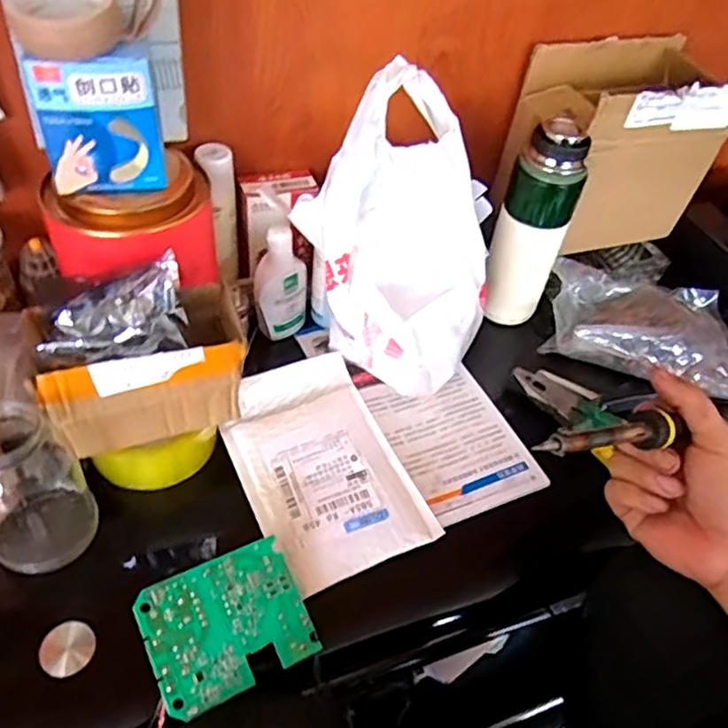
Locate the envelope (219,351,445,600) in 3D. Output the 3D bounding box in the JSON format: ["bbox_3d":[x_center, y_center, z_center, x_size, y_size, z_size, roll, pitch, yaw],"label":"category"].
[{"bbox_3d":[-0.036,0.080,0.524,0.122,0.021,0.194,-17,51,-21],"label":"envelope"}]

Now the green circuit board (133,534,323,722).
[{"bbox_3d":[-0.089,0.169,0.418,0.100,0.004,0.082,-18,68,-27],"label":"green circuit board"}]

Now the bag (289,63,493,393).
[{"bbox_3d":[0.036,-0.105,0.540,0.146,0.224,0.124,19,48,12],"label":"bag"}]

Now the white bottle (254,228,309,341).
[{"bbox_3d":[-0.078,-0.078,0.609,0.048,0.114,0.035,1,46,-5],"label":"white bottle"}]

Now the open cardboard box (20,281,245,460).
[{"bbox_3d":[-0.165,0.004,0.483,0.145,0.084,0.081,-15,50,-19],"label":"open cardboard box"}]

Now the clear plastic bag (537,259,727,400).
[{"bbox_3d":[0.293,-0.043,0.666,0.209,0.051,0.147,4,46,-2],"label":"clear plastic bag"}]

